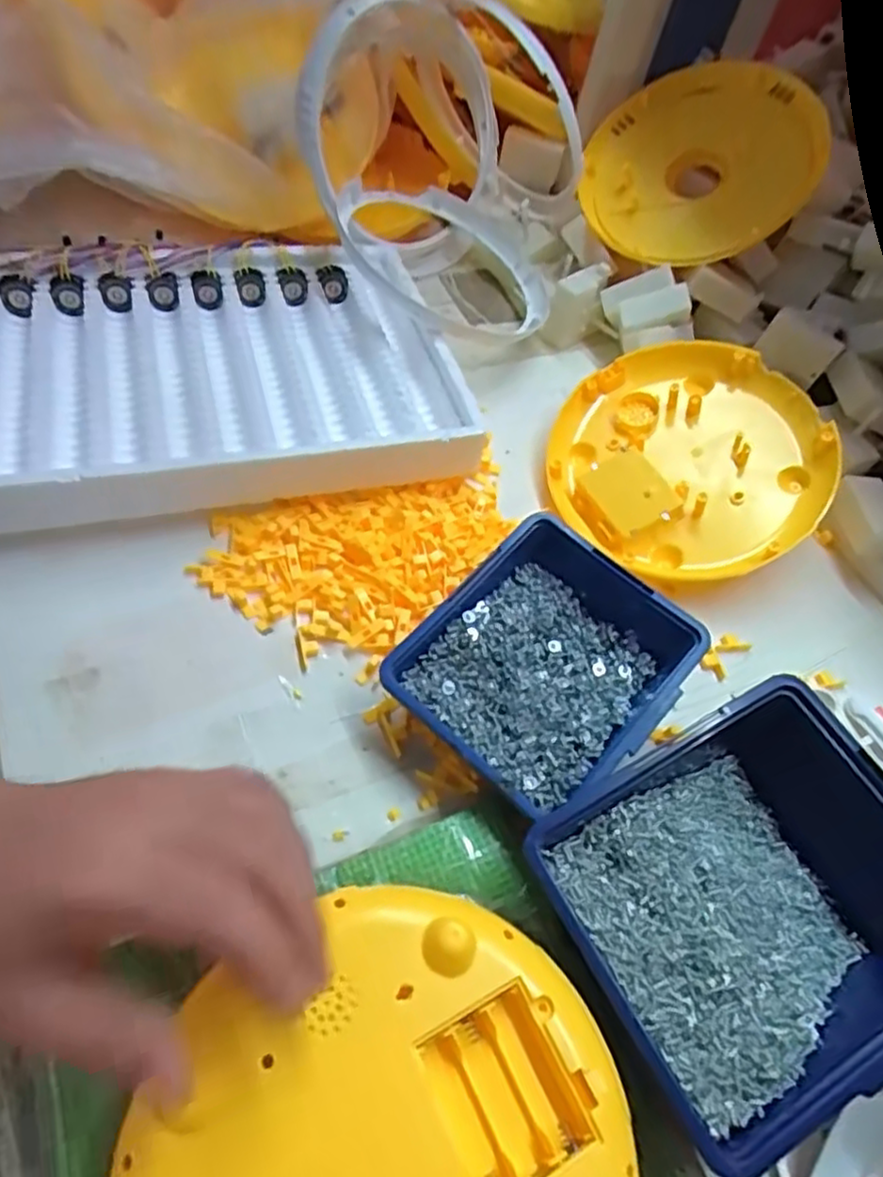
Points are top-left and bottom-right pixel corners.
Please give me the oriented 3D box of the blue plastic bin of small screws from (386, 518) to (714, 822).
[{"bbox_3d":[0.056,0.042,0.377,0.122,0.048,0.142,41,60,18],"label":"blue plastic bin of small screws"}]

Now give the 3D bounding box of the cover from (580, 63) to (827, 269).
[{"bbox_3d":[0.212,-0.350,0.573,0.177,0.019,0.184,35,90,23],"label":"cover"}]

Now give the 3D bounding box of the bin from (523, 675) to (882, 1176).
[{"bbox_3d":[0.148,0.141,0.330,0.186,0.082,0.146,-24,64,-23],"label":"bin"}]

